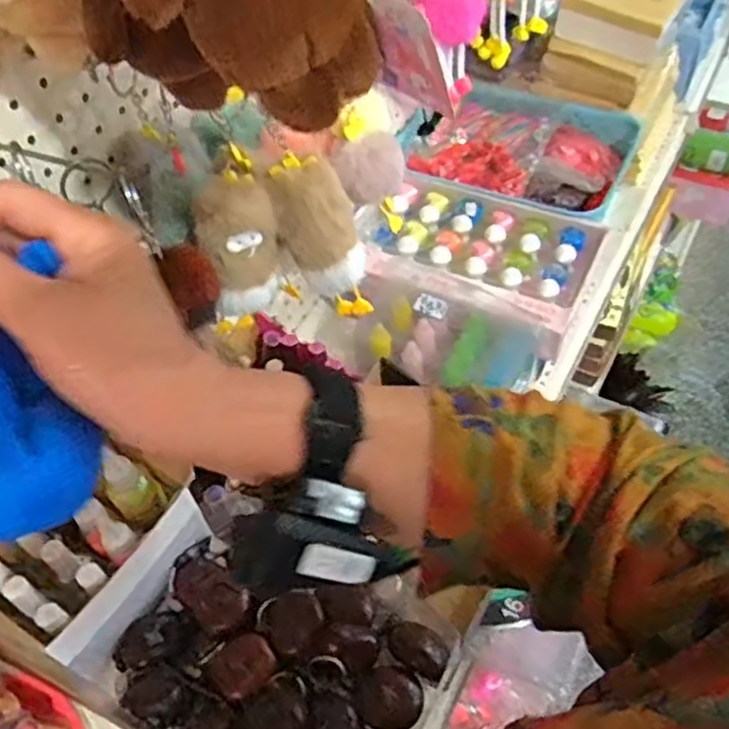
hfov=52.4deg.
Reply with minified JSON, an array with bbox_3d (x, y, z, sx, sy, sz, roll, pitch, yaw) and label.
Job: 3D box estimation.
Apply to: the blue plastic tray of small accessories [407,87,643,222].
[{"bbox_3d":[0.189,-0.259,0.918,0.254,0.042,0.202,19,56,19],"label":"blue plastic tray of small accessories"}]

